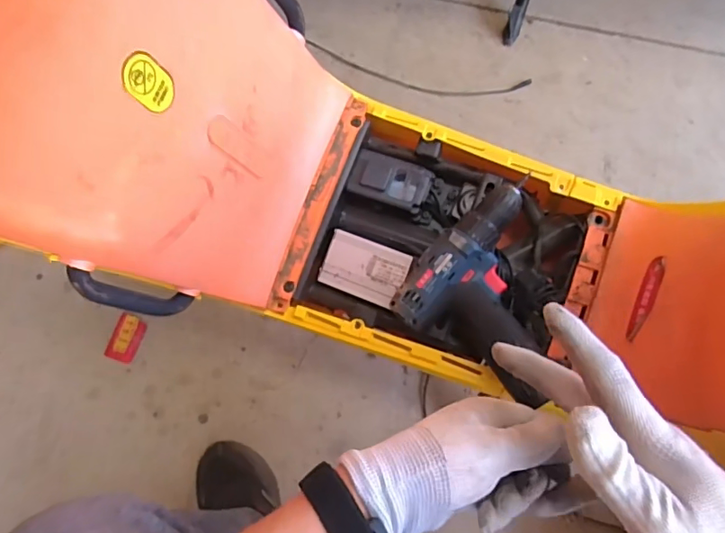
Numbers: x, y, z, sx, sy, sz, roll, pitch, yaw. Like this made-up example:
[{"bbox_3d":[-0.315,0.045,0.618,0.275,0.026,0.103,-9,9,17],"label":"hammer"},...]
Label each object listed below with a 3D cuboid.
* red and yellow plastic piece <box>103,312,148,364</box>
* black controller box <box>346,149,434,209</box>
[{"bbox_3d":[-0.371,0.113,0.808,0.048,0.009,0.072,19,71,7],"label":"red and yellow plastic piece"},{"bbox_3d":[0.034,-0.102,0.619,0.093,0.028,0.052,18,72,8],"label":"black controller box"}]

